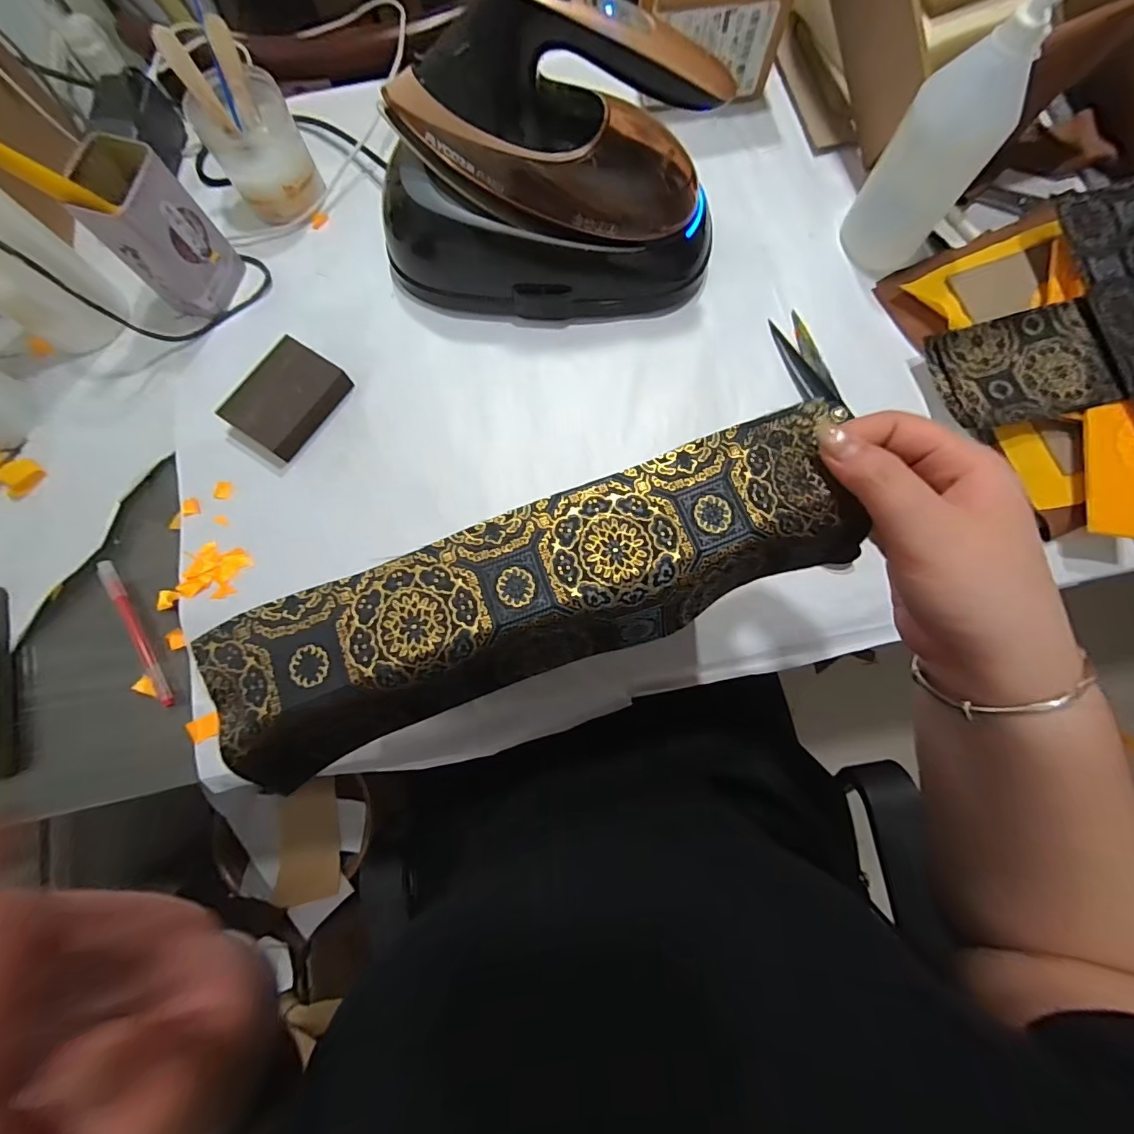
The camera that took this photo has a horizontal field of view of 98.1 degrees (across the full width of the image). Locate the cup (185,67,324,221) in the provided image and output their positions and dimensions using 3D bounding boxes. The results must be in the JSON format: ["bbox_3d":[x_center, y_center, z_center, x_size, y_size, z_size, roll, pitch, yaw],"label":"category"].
[{"bbox_3d":[-0.295,-0.405,0.477,0.080,0.089,0.080,0,79,1],"label":"cup"}]

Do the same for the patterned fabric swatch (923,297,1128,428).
[{"bbox_3d":[0.394,-0.174,0.424,0.128,0.009,0.098,-14,79,8],"label":"patterned fabric swatch"}]

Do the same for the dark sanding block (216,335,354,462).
[{"bbox_3d":[-0.256,-0.155,0.454,0.070,0.026,0.096,33,81,7],"label":"dark sanding block"}]

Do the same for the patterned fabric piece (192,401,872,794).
[{"bbox_3d":[-0.010,0.011,0.232,0.301,0.033,0.075,-21,79,-4],"label":"patterned fabric piece"}]

